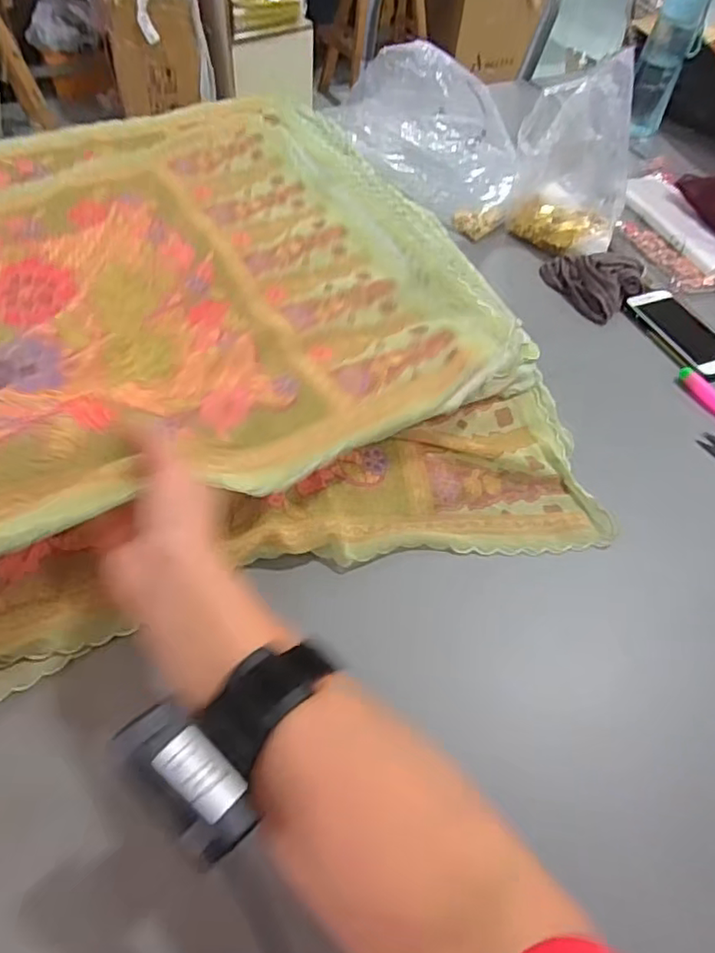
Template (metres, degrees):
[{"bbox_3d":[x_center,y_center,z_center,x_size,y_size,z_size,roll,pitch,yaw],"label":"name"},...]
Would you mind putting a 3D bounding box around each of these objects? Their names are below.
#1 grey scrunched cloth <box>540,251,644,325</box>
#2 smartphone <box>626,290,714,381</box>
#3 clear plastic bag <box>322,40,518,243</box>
[{"bbox_3d":[0.270,-0.233,0.704,0.081,0.040,0.106,-33,63,-26],"label":"grey scrunched cloth"},{"bbox_3d":[0.358,-0.159,0.671,0.076,0.012,0.135,-13,56,-15],"label":"smartphone"},{"bbox_3d":[0.103,-0.466,0.820,0.285,0.111,0.158,36,58,20],"label":"clear plastic bag"}]

